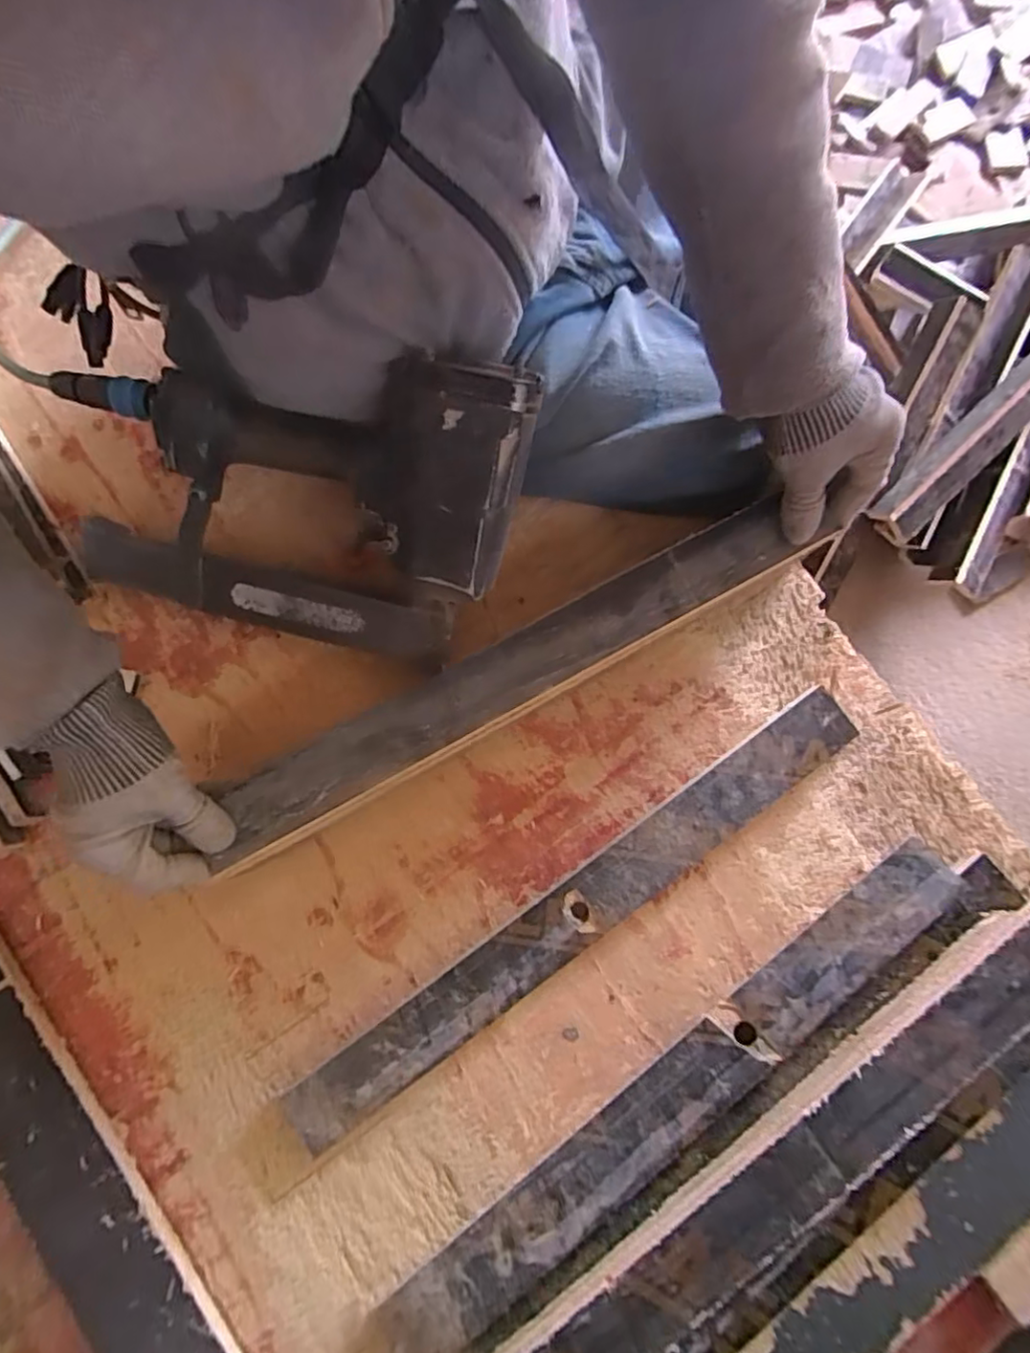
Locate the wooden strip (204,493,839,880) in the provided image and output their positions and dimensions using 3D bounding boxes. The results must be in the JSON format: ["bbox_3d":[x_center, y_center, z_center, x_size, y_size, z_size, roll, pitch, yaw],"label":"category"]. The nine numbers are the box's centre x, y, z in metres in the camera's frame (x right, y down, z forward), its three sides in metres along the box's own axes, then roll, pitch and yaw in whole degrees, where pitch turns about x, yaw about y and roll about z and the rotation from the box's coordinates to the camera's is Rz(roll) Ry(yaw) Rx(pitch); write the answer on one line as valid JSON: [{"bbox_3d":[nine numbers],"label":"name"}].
[{"bbox_3d":[-0.005,0.000,0.454,0.447,0.019,0.061,-30,81,-4],"label":"wooden strip"}]

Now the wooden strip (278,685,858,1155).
[{"bbox_3d":[0.050,0.172,0.477,0.498,0.020,0.044,-35,82,-7],"label":"wooden strip"}]

